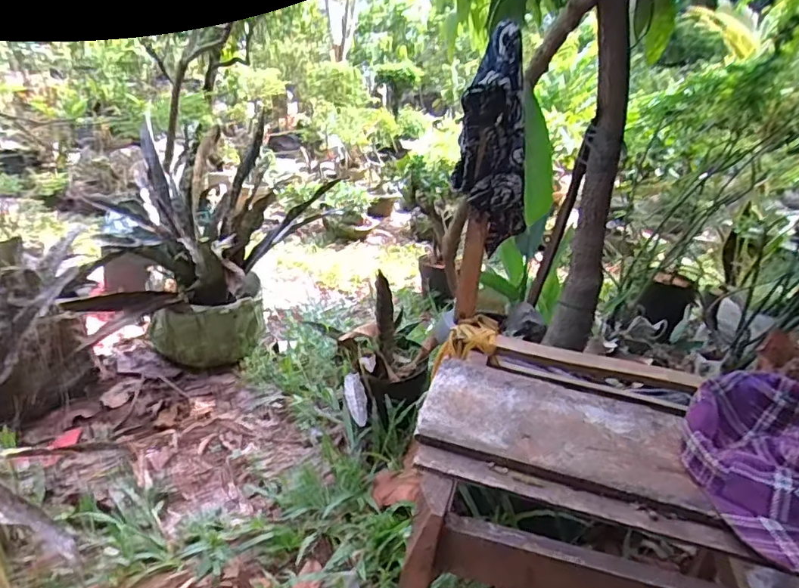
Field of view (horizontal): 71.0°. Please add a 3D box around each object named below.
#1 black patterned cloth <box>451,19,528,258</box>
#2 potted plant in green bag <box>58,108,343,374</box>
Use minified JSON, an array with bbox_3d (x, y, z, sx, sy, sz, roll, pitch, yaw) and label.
[{"bbox_3d":[0.129,-0.196,0.737,0.098,0.269,0.069,11,23,11],"label":"black patterned cloth"},{"bbox_3d":[-0.535,-0.125,1.500,0.533,0.536,0.418,-8,27,-30],"label":"potted plant in green bag"}]

